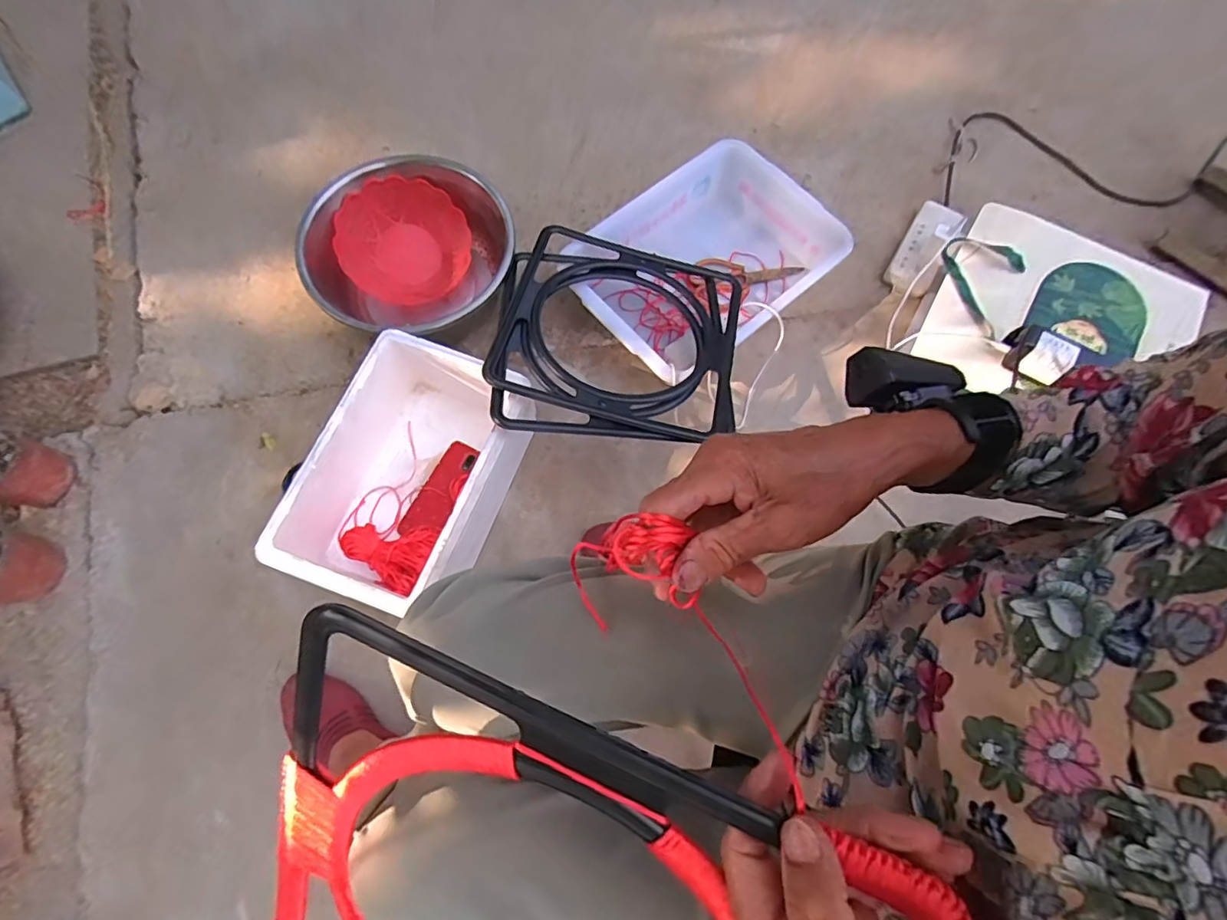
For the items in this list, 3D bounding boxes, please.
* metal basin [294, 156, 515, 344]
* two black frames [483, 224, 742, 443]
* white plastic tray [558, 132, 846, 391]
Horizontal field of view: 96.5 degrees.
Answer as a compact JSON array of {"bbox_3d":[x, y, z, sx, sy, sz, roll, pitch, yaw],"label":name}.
[{"bbox_3d":[-0.311,-0.314,0.874,0.293,0.132,0.300,1,72,-4],"label":"metal basin"},{"bbox_3d":[0.011,-0.184,0.799,0.349,0.040,0.363,9,59,-3],"label":"two black frames"},{"bbox_3d":[0.146,-0.326,0.911,0.421,0.088,0.308,-37,78,-14],"label":"white plastic tray"}]

